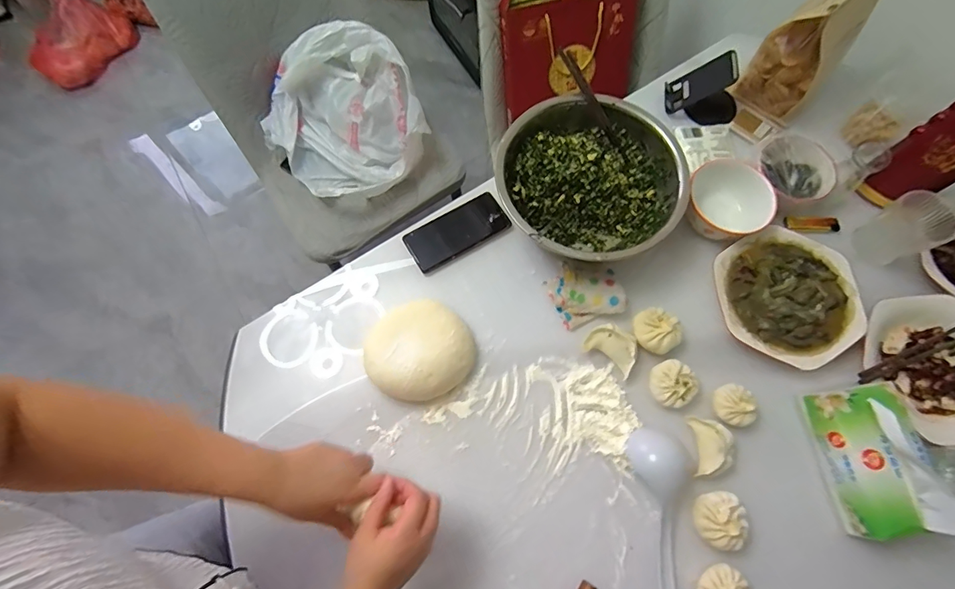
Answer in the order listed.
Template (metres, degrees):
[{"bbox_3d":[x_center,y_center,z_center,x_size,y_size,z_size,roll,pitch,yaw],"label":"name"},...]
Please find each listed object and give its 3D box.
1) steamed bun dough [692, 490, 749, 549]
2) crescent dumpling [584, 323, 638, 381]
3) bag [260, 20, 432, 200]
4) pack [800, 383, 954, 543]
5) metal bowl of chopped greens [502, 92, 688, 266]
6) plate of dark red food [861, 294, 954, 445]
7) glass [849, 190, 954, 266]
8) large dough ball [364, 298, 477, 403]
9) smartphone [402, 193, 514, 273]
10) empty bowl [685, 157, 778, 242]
[{"bbox_3d":[0.299,0.278,0.554,0.060,0.039,0.063,0,71,1],"label":"steamed bun dough"},{"bbox_3d":[0.189,0.074,0.622,0.071,0.034,0.048,38,76,12],"label":"crescent dumpling"},{"bbox_3d":[-0.294,-0.390,0.984,0.316,0.194,0.310,-37,75,-11],"label":"bag"},{"bbox_3d":[0.489,0.199,0.544,0.099,0.069,0.172,-12,72,-3],"label":"pack"},{"bbox_3d":[0.169,-0.166,0.665,0.242,0.094,0.256,0,71,1],"label":"metal bowl of chopped greens"},{"bbox_3d":[0.635,0.099,0.616,0.213,0.036,0.198,0,71,1],"label":"plate of dark red food"},{"bbox_3d":[0.629,-0.095,0.665,0.070,0.089,0.081,-21,72,-6],"label":"glass"},{"bbox_3d":[-0.080,0.076,0.613,0.144,0.065,0.132,-31,74,-9],"label":"large dough ball"},{"bbox_3d":[-0.030,-0.099,0.690,0.160,0.016,0.074,-30,74,-9],"label":"smartphone"},{"bbox_3d":[0.371,-0.130,0.670,0.110,0.063,0.115,0,71,1],"label":"empty bowl"}]

